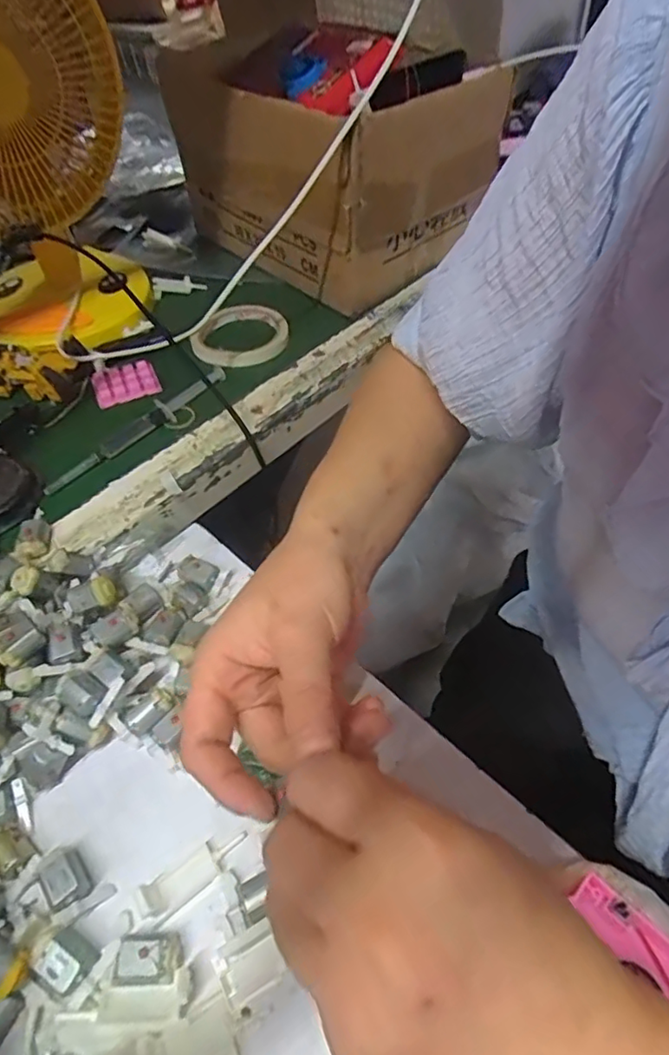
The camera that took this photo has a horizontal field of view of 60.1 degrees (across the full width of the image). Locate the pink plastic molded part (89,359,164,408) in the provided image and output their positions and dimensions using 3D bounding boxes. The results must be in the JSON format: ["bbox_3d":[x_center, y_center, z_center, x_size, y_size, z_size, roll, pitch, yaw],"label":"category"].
[{"bbox_3d":[-0.202,-0.141,0.559,0.059,0.016,0.043,-19,53,-12],"label":"pink plastic molded part"}]

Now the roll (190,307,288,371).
[{"bbox_3d":[-0.097,-0.199,0.599,0.096,0.018,0.099,-1,52,1],"label":"roll"}]

